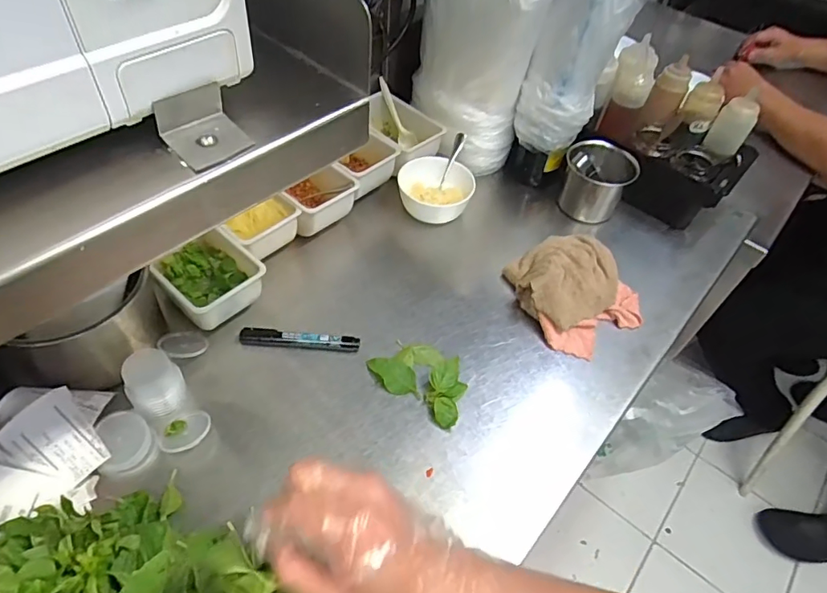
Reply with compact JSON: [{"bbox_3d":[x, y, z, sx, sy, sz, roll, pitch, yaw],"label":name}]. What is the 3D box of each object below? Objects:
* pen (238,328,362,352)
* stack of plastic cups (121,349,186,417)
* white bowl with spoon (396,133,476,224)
[{"bbox_3d":[-0.127,0.046,0.594,0.131,0.016,0.022,3,50,-2],"label":"pen"},{"bbox_3d":[-0.258,0.087,0.520,0.050,0.057,0.046,-16,53,-17],"label":"stack of plastic cups"},{"bbox_3d":[0.031,-0.169,0.754,0.103,0.070,0.107,2,50,-3],"label":"white bowl with spoon"}]

